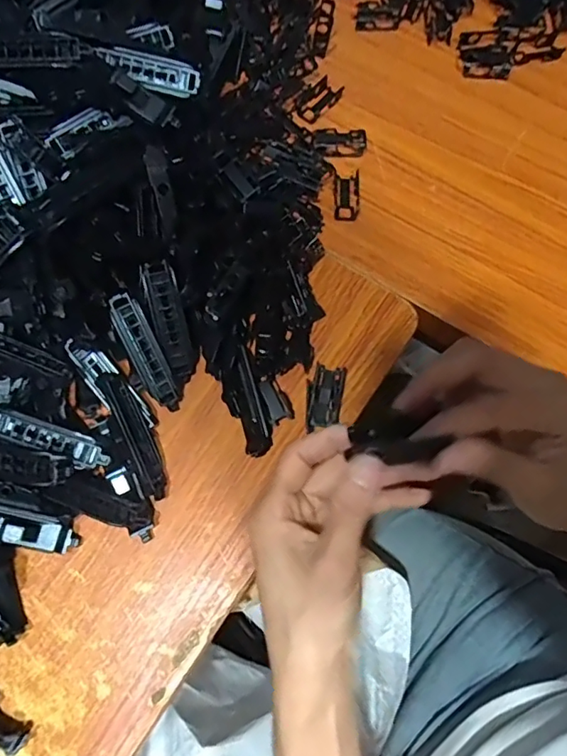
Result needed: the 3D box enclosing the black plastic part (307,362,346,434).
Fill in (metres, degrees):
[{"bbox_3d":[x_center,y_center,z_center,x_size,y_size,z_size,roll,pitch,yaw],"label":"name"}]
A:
[{"bbox_3d":[0.027,0.013,0.345,0.024,0.008,0.044,9,72,2],"label":"black plastic part"}]

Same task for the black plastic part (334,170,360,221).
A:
[{"bbox_3d":[0.049,-0.139,0.402,0.018,0.006,0.042,3,72,0],"label":"black plastic part"}]

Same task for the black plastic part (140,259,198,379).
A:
[{"bbox_3d":[-0.072,-0.036,0.337,0.020,0.008,0.076,-15,113,-6],"label":"black plastic part"}]

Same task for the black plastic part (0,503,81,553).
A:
[{"bbox_3d":[-0.159,0.085,0.304,0.078,0.014,0.021,19,72,-14],"label":"black plastic part"}]

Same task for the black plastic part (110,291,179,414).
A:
[{"bbox_3d":[-0.088,-0.015,0.335,0.019,0.010,0.079,-26,102,-9],"label":"black plastic part"}]

